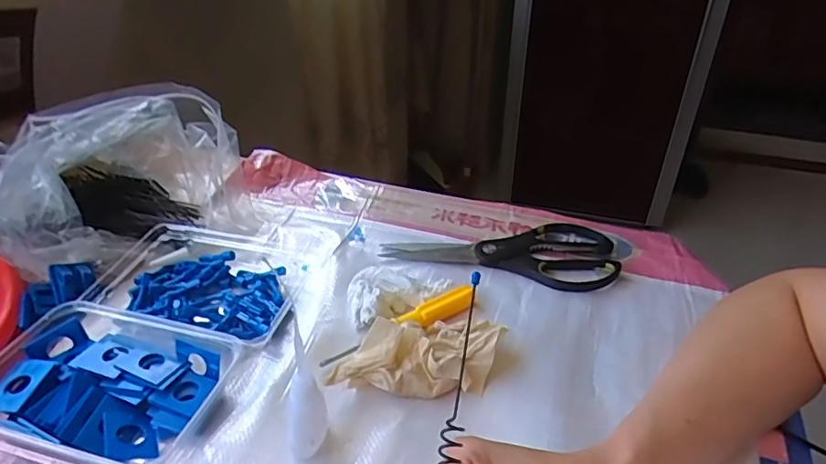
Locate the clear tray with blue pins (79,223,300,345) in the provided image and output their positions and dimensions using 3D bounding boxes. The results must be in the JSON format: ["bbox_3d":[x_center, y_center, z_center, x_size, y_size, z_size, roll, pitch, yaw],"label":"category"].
[{"bbox_3d":[-0.191,0.043,0.488,0.191,0.031,0.121,11,37,15],"label":"clear tray with blue pins"}]

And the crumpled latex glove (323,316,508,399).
[{"bbox_3d":[0.004,0.084,0.418,0.129,0.040,0.072,0,36,-1],"label":"crumpled latex glove"}]

